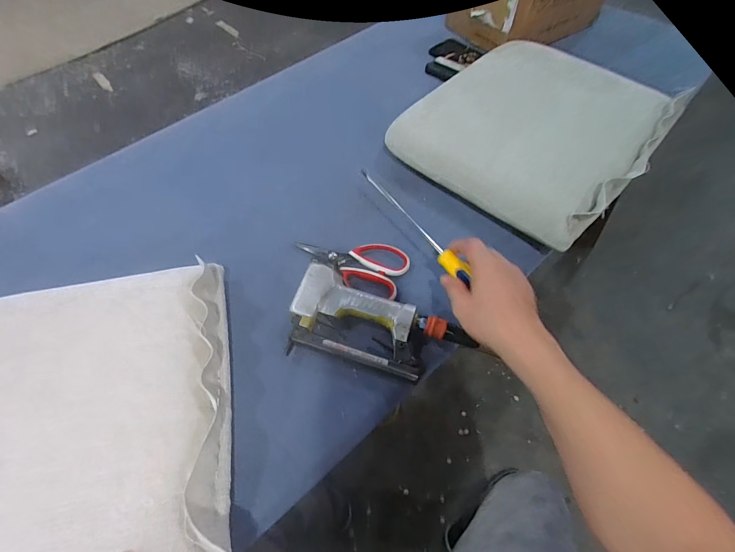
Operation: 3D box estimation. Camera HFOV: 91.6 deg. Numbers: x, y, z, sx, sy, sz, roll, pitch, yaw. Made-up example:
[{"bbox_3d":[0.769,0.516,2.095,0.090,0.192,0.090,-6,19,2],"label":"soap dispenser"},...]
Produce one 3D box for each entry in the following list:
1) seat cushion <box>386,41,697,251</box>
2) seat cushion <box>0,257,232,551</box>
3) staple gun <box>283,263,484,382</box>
[{"bbox_3d":[0.296,-0.268,0.658,0.371,0.088,0.400,39,67,23],"label":"seat cushion"},{"bbox_3d":[-0.344,0.199,0.385,0.370,0.051,0.410,-14,58,-6],"label":"seat cushion"},{"bbox_3d":[0.013,0.065,0.485,0.239,0.041,0.127,14,60,12],"label":"staple gun"}]

